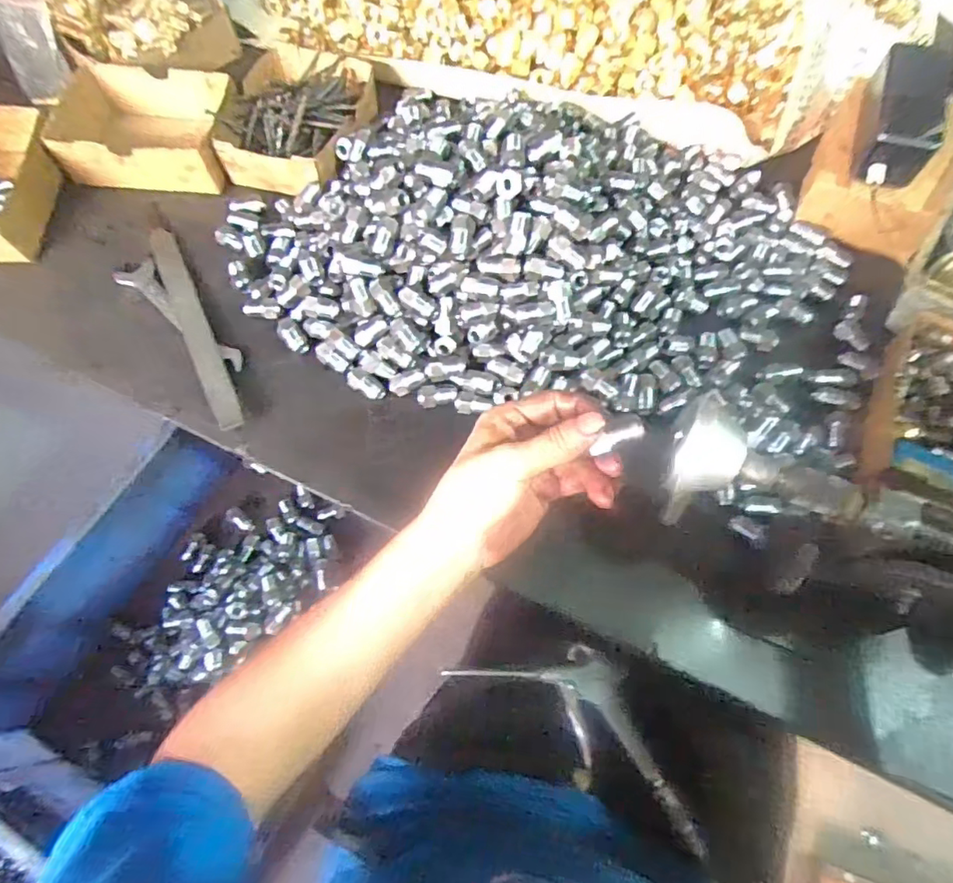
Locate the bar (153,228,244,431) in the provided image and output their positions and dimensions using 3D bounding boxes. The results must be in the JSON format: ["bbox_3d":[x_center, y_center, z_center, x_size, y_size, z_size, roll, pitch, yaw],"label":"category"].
[{"bbox_3d":[-0.273,-0.117,0.538,0.024,0.013,0.257,-18,62,-27],"label":"bar"}]

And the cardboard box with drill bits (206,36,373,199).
[{"bbox_3d":[-0.199,-0.362,0.617,0.149,0.046,0.184,12,67,6],"label":"cardboard box with drill bits"}]

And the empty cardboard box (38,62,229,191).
[{"bbox_3d":[-0.359,-0.348,0.617,0.176,0.053,0.137,3,66,2],"label":"empty cardboard box"}]

